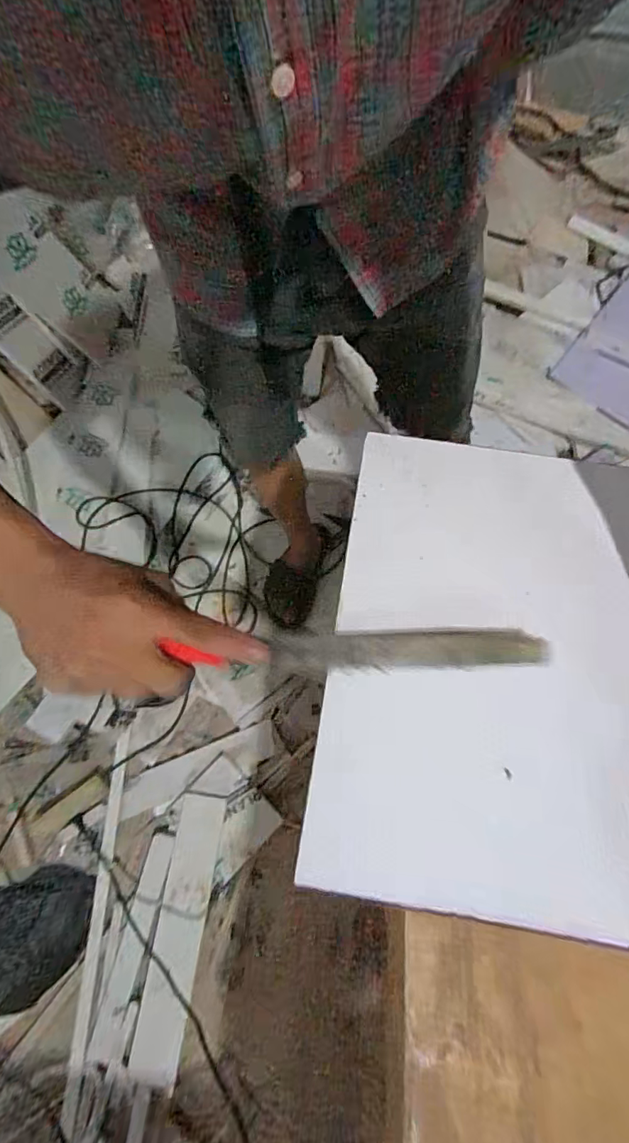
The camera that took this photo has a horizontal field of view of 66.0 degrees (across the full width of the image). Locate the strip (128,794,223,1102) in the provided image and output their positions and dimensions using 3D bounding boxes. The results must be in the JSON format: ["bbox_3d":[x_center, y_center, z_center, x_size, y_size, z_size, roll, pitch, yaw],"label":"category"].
[{"bbox_3d":[-0.255,0.675,0.916,0.091,0.021,0.455,7,71,3],"label":"strip"}]

